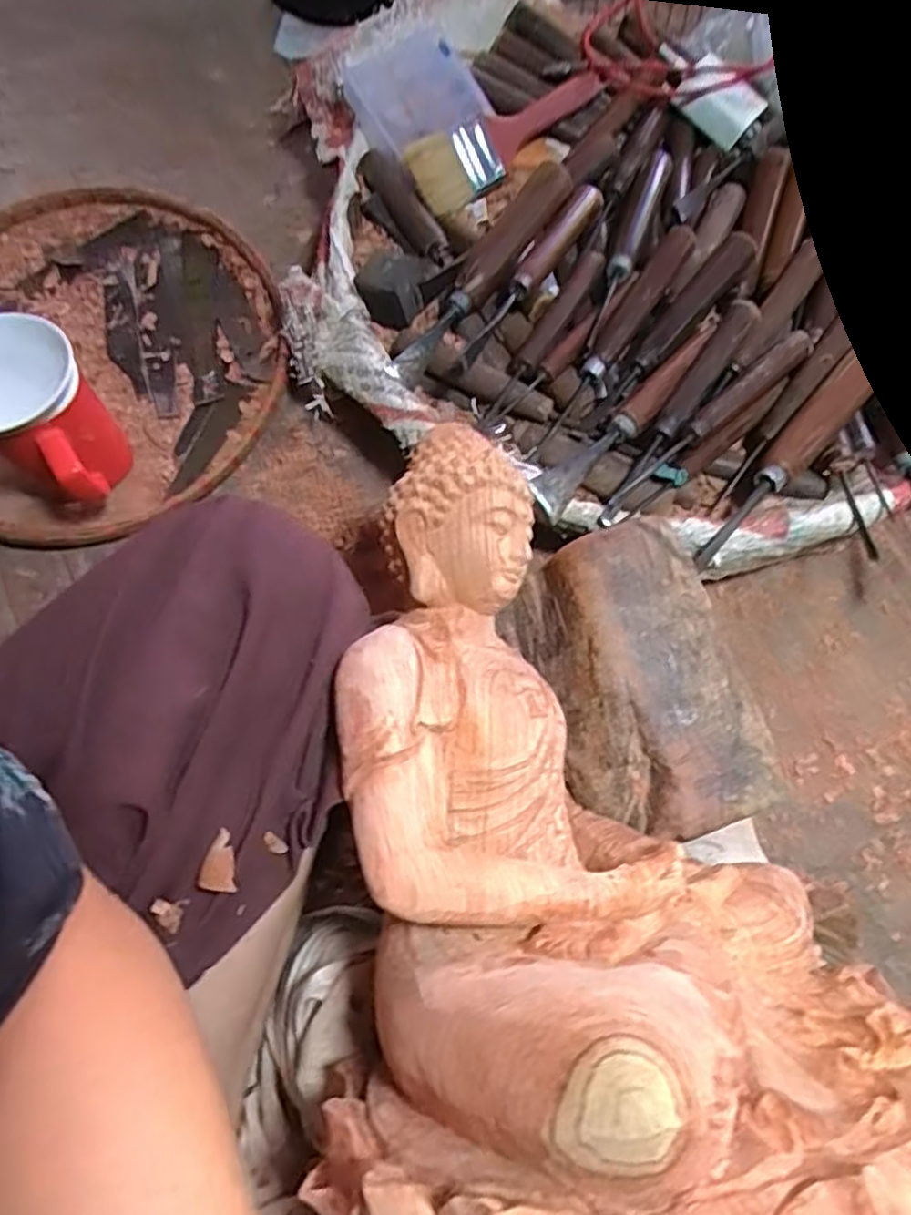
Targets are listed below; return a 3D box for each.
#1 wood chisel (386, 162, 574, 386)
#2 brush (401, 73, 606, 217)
[{"bbox_3d":[0.018,-0.226,0.471,0.022,0.023,0.182,37,88,10],"label":"wood chisel"},{"bbox_3d":[0.041,-0.360,0.530,0.170,0.017,0.049,-38,120,-14],"label":"brush"}]

